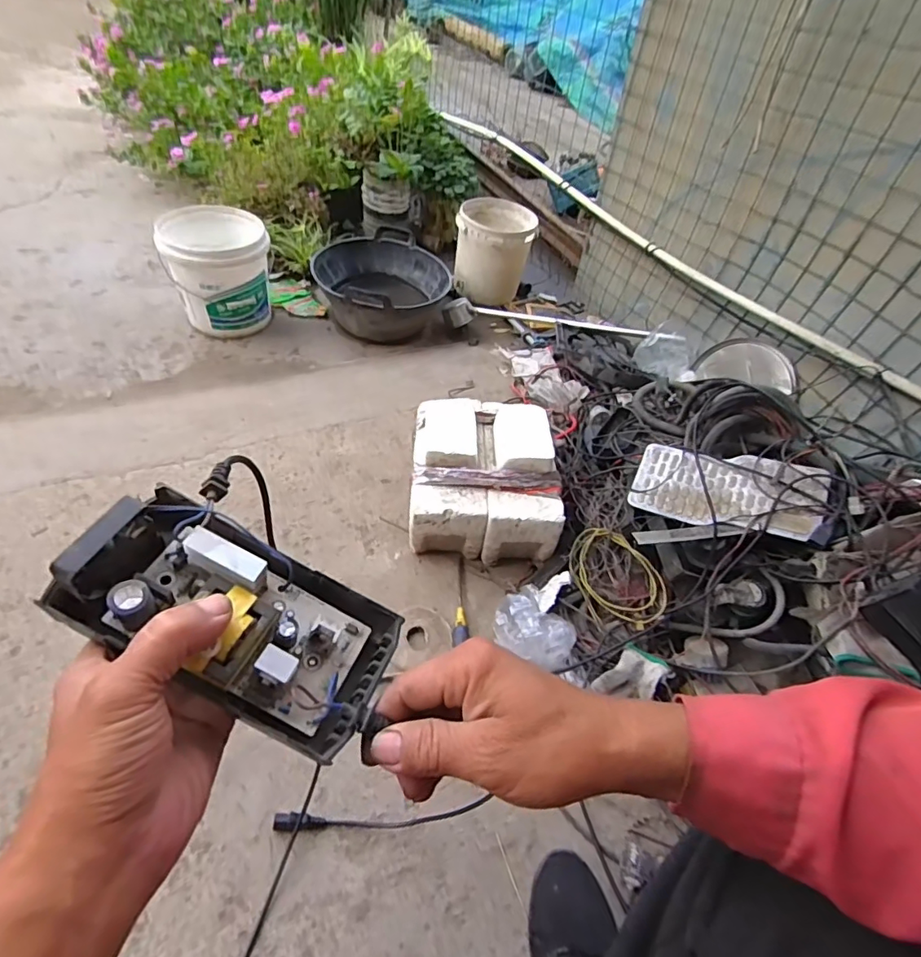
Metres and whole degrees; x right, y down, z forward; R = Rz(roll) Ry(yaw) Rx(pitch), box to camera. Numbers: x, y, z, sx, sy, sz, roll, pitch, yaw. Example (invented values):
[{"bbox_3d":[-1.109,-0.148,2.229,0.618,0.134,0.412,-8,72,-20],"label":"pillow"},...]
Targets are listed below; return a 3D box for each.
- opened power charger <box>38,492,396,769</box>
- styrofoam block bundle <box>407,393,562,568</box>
[{"bbox_3d":[-0.117,0.074,0.280,0.159,0.042,0.083,34,48,-7],"label":"opened power charger"},{"bbox_3d":[0.040,-0.014,0.962,0.253,0.182,0.293,7,48,-6],"label":"styrofoam block bundle"}]

